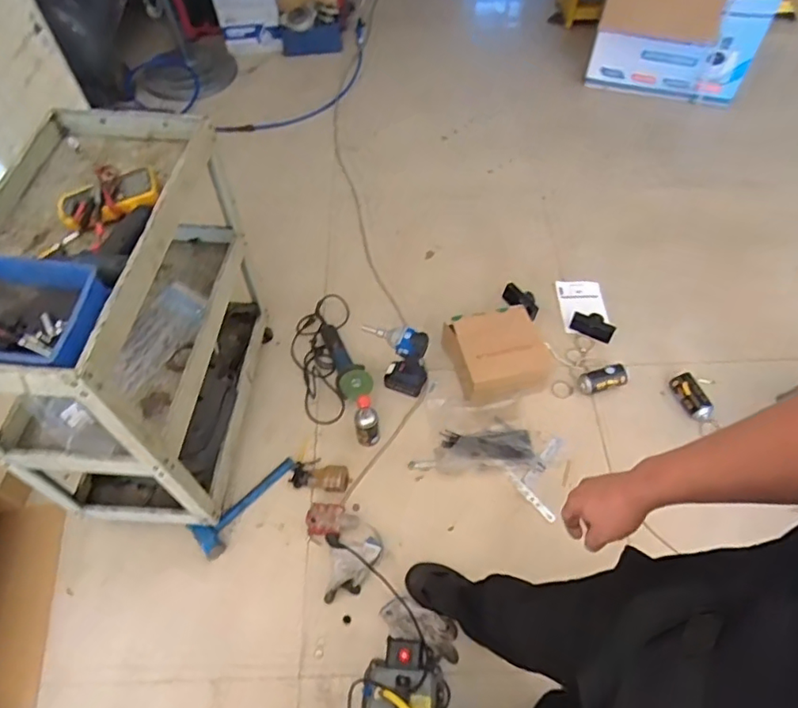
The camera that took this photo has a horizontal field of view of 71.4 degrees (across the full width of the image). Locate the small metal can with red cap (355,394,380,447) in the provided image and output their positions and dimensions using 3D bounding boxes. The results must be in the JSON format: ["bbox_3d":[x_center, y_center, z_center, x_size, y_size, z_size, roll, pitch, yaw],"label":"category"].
[{"bbox_3d":[-0.083,0.175,1.451,0.060,0.177,0.059,0,57,-1],"label":"small metal can with red cap"}]

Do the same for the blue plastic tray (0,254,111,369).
[{"bbox_3d":[-0.600,-0.056,0.869,0.270,0.080,0.179,8,56,6],"label":"blue plastic tray"}]

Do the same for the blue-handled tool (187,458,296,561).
[{"bbox_3d":[-0.377,0.375,1.406,0.306,0.065,0.092,-39,65,-23],"label":"blue-handled tool"}]

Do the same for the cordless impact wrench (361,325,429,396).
[{"bbox_3d":[-0.018,0.005,1.537,0.195,0.241,0.073,17,58,10],"label":"cordless impact wrench"}]

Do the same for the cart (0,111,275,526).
[{"bbox_3d":[-0.600,-0.056,1.257,0.367,0.706,0.665,3,56,3],"label":"cart"}]

